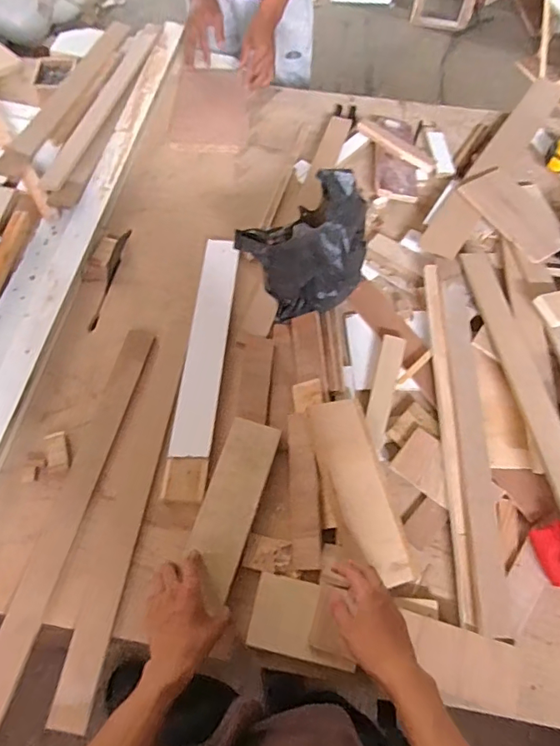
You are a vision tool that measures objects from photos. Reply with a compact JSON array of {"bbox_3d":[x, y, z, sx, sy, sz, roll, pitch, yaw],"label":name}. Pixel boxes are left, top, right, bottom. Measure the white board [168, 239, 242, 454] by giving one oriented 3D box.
[{"bbox_3d":[-0.128,-0.060,0.847,0.066,0.010,0.423,4,65,2],"label":"white board"}]

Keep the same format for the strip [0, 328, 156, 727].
[{"bbox_3d":[-0.316,0.192,0.726,0.054,0.015,0.599,11,65,5],"label":"strip"}]

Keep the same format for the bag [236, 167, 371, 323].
[{"bbox_3d":[0.052,-0.194,0.799,0.204,0.204,0.144,-27,66,-12],"label":"bag"}]

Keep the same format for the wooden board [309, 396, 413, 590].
[{"bbox_3d":[0.123,0.171,0.710,0.087,0.024,0.267,-14,69,-19],"label":"wooden board"}]

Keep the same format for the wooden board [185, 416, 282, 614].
[{"bbox_3d":[-0.072,0.193,0.708,0.084,0.014,0.250,13,68,6],"label":"wooden board"}]

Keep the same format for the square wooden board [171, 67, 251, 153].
[{"bbox_3d":[-0.158,-0.613,1.115,0.172,0.011,0.238,4,70,-3],"label":"square wooden board"}]

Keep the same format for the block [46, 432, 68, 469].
[{"bbox_3d":[-0.352,0.121,0.753,0.030,0.010,0.056,-10,65,-4],"label":"block"}]

